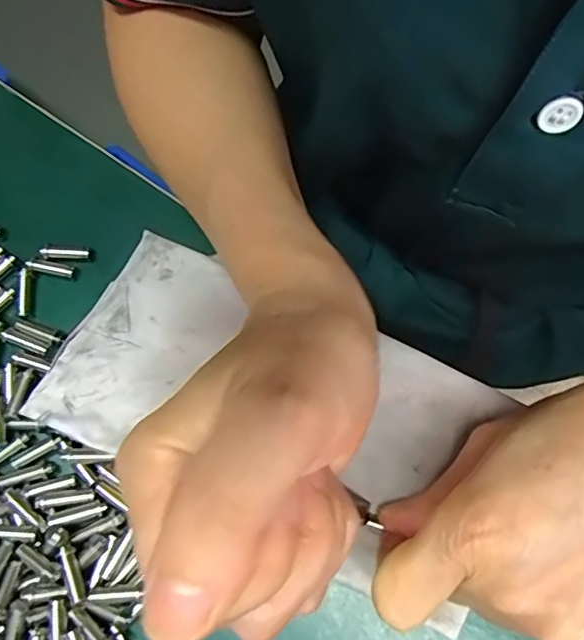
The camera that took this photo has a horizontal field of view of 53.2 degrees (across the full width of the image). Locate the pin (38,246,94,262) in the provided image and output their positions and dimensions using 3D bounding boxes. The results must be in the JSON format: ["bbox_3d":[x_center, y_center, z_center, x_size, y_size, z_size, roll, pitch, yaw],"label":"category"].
[{"bbox_3d":[-0.096,-0.029,0.249,0.022,0.004,0.005,3,74,3],"label":"pin"}]

